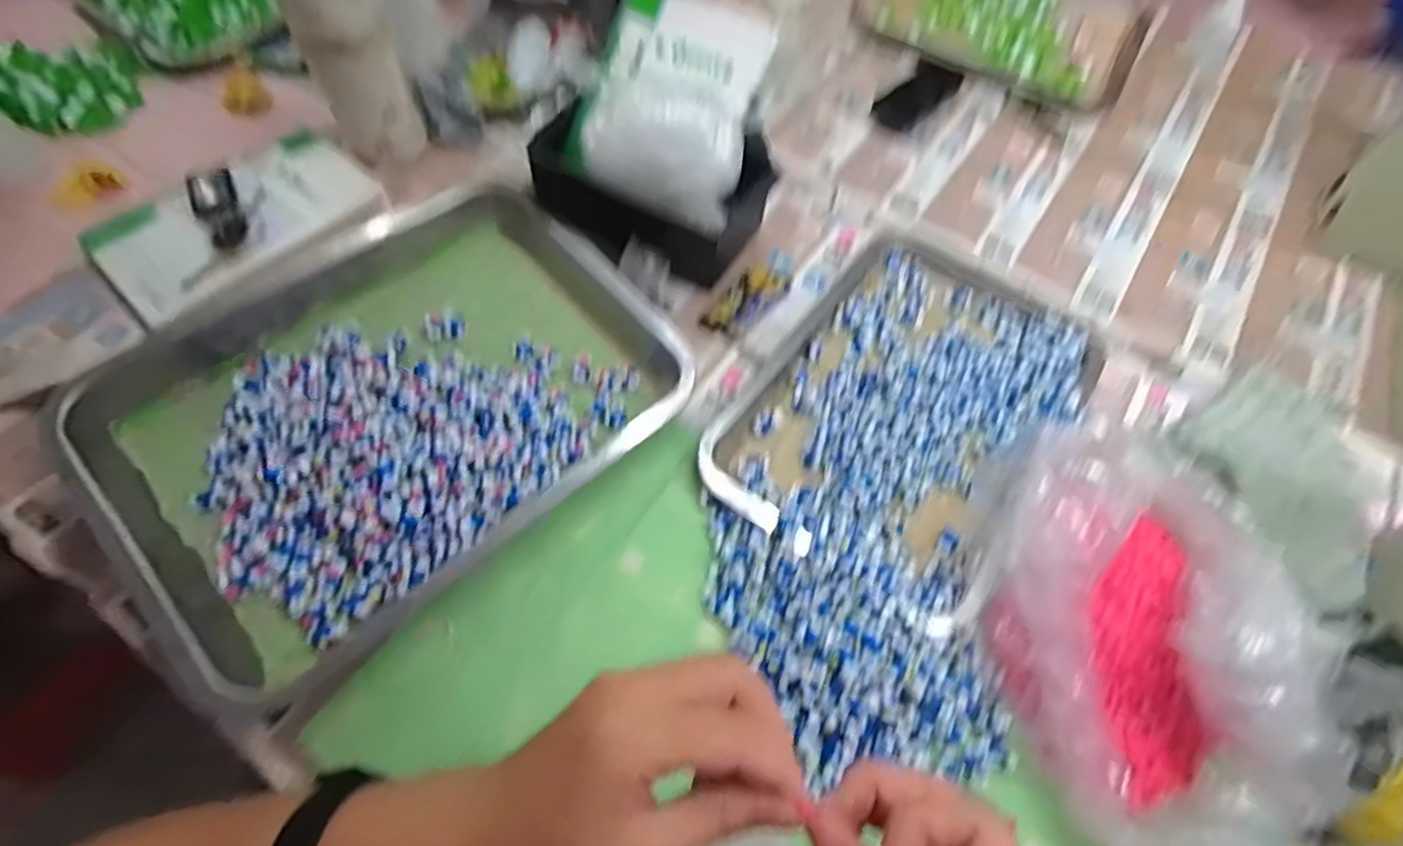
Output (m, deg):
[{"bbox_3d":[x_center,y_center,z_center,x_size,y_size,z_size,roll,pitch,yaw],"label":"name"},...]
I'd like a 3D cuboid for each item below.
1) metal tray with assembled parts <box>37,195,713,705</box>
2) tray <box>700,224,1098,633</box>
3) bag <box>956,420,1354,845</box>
[{"bbox_3d":[-0.222,-0.024,0.443,0.368,0.056,0.298,-37,69,-20],"label":"metal tray with assembled parts"},{"bbox_3d":[0.165,-0.024,0.485,0.205,0.032,0.329,35,65,16],"label":"tray"},{"bbox_3d":[0.251,0.115,0.369,0.166,0.082,0.250,19,62,8],"label":"bag"}]

